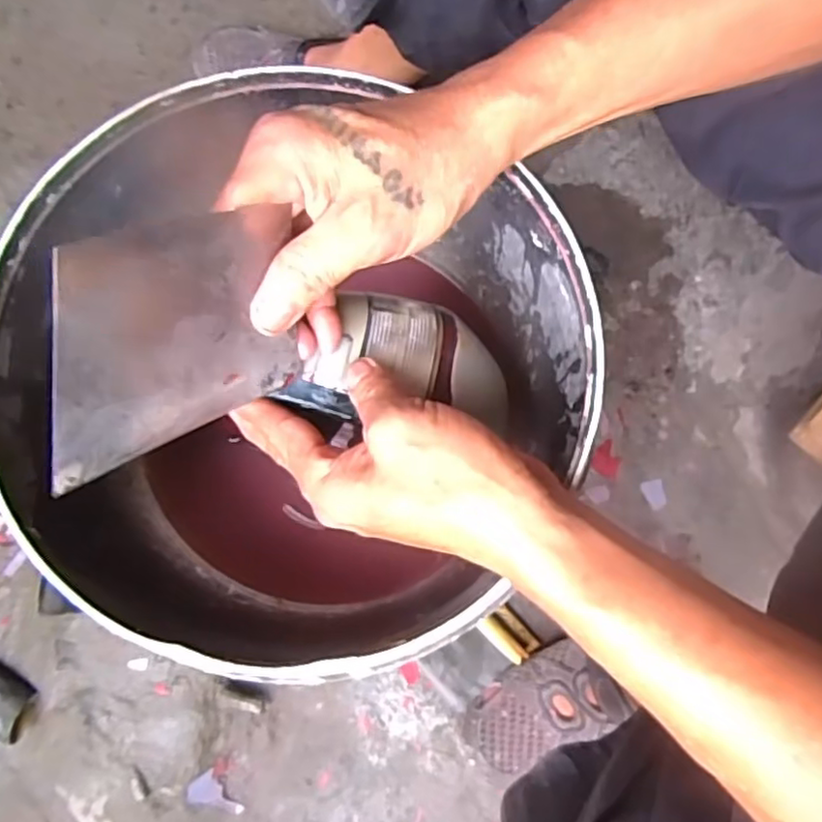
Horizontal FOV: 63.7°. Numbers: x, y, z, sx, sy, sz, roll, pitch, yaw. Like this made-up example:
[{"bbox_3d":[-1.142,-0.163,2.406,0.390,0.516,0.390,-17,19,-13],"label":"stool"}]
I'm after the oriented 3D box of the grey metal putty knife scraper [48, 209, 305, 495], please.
[{"bbox_3d":[-0.084,-0.030,0.255,0.004,0.086,0.114,26,35,24],"label":"grey metal putty knife scraper"}]

